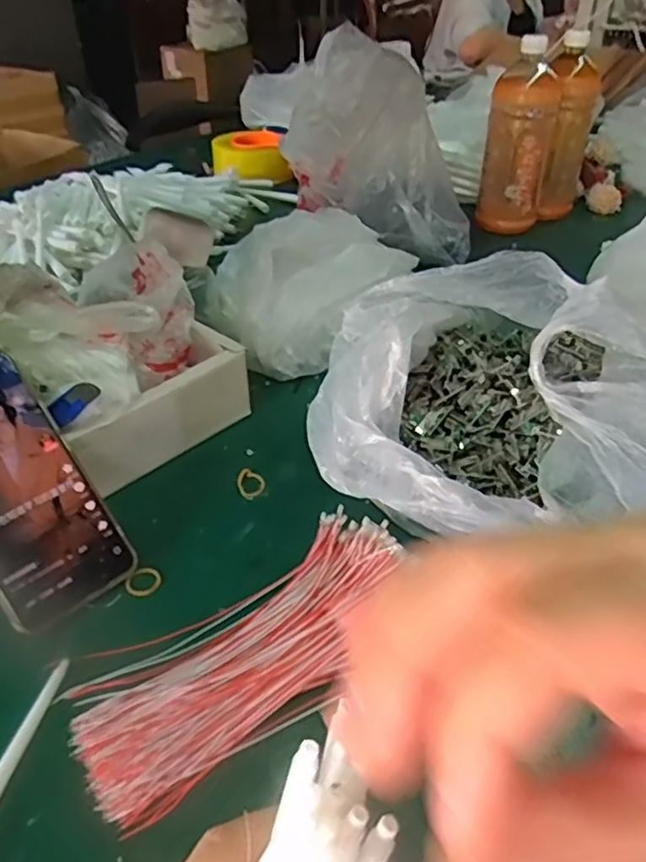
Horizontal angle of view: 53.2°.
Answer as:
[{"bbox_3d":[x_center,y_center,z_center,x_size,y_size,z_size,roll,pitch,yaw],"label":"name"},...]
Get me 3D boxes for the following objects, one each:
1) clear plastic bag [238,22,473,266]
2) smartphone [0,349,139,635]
[{"bbox_3d":[0.067,-0.324,0.751,0.198,0.200,0.164,29,47,33],"label":"clear plastic bag"},{"bbox_3d":[-0.183,0.032,0.385,0.076,0.007,0.160,-32,92,-36],"label":"smartphone"}]

